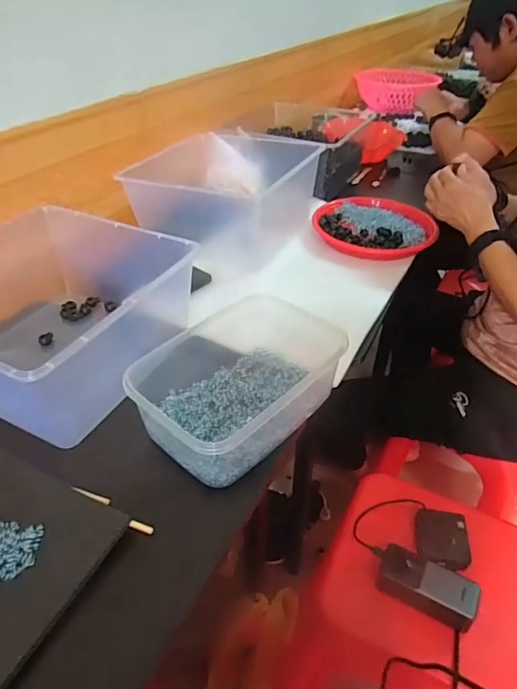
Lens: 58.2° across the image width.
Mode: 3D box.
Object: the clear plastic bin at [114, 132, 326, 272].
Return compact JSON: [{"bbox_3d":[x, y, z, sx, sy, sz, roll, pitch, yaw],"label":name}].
[{"bbox_3d":[-0.064,-0.303,0.936,0.302,0.139,0.323,17,43,19],"label":"clear plastic bin"}]

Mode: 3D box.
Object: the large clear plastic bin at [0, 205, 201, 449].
[{"bbox_3d":[-0.264,-0.051,0.642,0.306,0.146,0.345,19,43,21],"label":"large clear plastic bin"}]

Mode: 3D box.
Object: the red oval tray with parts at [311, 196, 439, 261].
[{"bbox_3d":[0.228,-0.227,0.931,0.236,0.053,0.205,17,42,18],"label":"red oval tray with parts"}]

